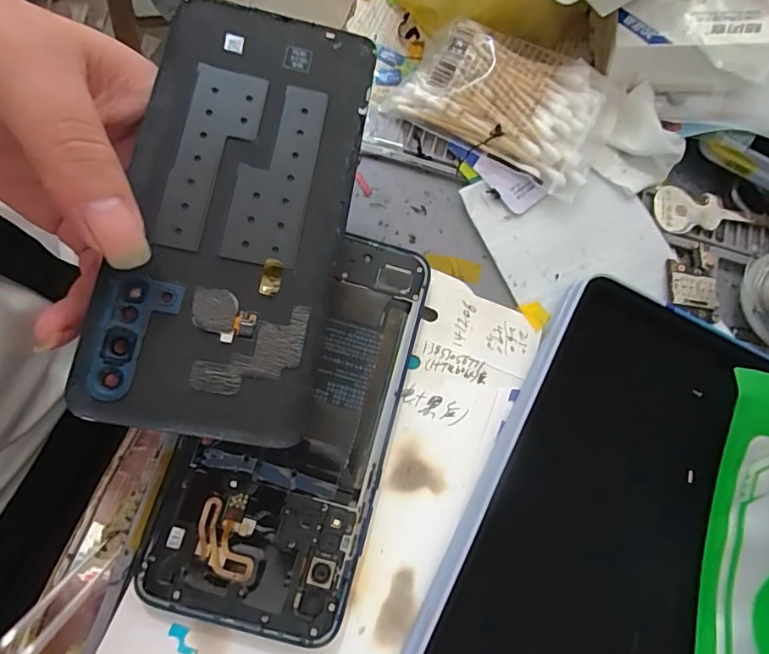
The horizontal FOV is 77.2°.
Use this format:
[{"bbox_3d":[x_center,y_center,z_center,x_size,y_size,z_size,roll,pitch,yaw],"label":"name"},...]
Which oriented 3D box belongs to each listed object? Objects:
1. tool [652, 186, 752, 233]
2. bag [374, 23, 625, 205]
[{"bbox_3d":[0.161,-0.060,0.245,0.050,0.004,0.024,2,75,-5],"label":"tool"},{"bbox_3d":[0.062,-0.116,0.241,0.102,0.023,0.070,32,75,3],"label":"bag"}]

